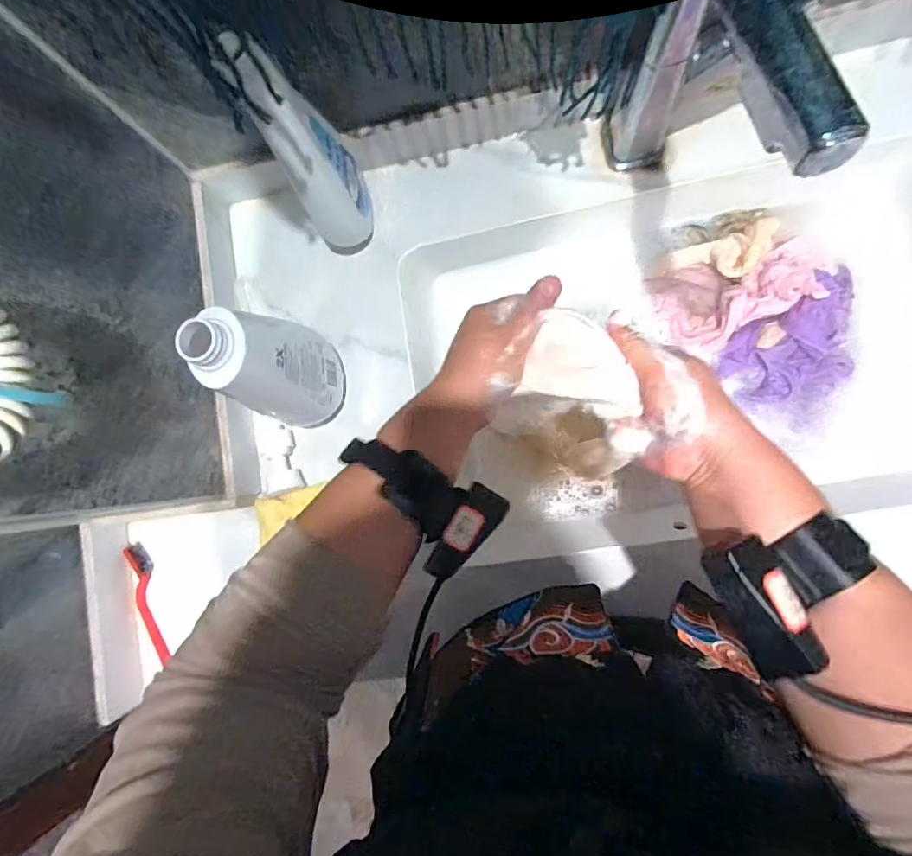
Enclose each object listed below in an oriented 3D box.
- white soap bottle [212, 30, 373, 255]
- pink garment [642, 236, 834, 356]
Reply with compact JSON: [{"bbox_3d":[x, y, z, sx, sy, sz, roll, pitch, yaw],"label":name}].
[{"bbox_3d":[-0.116,-0.222,0.432,0.046,0.210,0.078,-17,84,6],"label":"white soap bottle"},{"bbox_3d":[0.306,-0.140,0.525,0.174,0.046,0.096,-13,85,6],"label":"pink garment"}]

